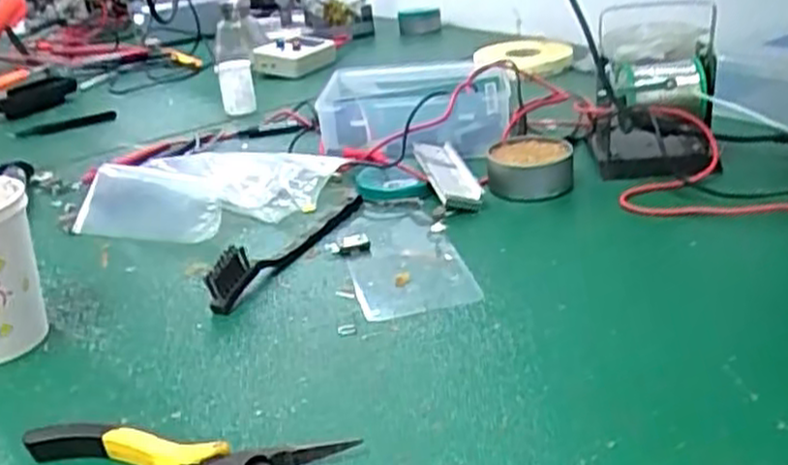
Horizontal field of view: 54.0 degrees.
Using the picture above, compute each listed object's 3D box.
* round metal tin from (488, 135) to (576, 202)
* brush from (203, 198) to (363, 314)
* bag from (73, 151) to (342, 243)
[{"bbox_3d":[0.103,-0.049,0.582,0.062,0.031,0.053,0,26,12],"label":"round metal tin"},{"bbox_3d":[-0.064,0.000,0.516,0.013,0.032,0.165,9,29,29],"label":"brush"},{"bbox_3d":[-0.151,-0.038,0.619,0.175,0.030,0.127,6,28,24],"label":"bag"}]

